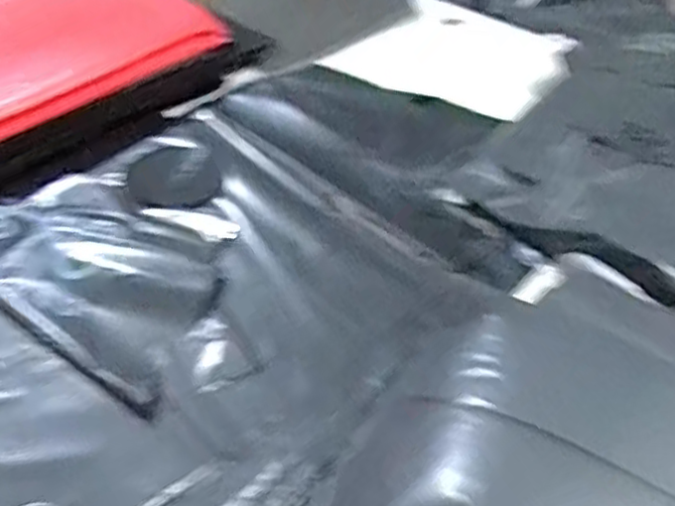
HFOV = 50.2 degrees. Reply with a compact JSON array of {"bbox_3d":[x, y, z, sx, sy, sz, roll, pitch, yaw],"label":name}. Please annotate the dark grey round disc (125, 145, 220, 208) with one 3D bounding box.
[{"bbox_3d":[-0.235,-0.115,1.034,0.124,0.017,0.144,-15,46,-12],"label":"dark grey round disc"}]

